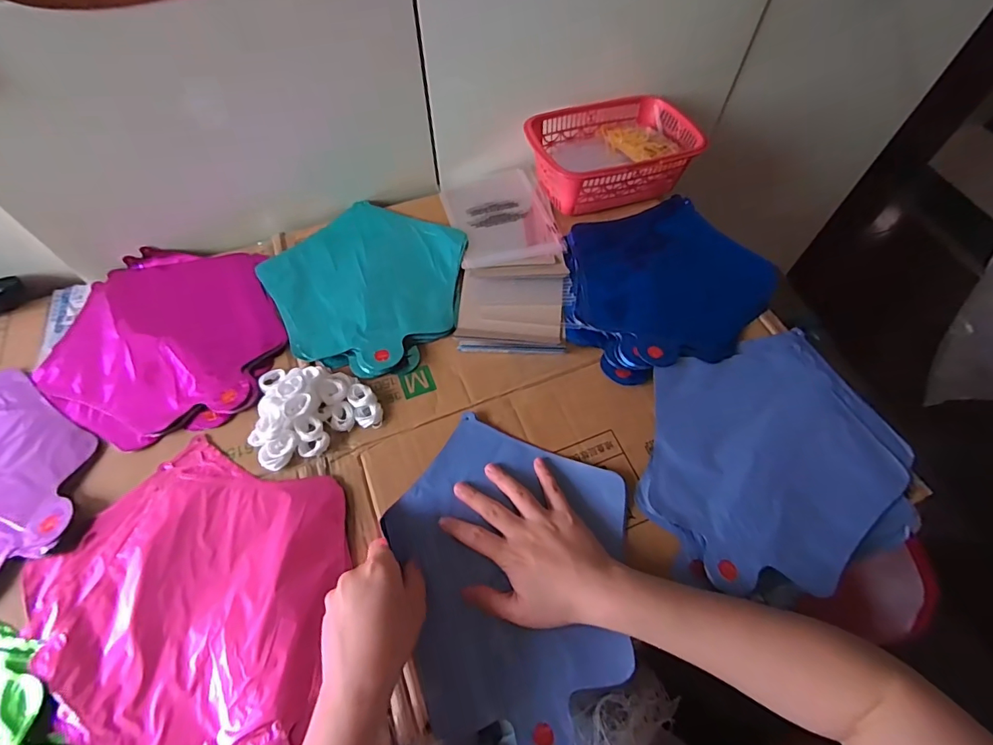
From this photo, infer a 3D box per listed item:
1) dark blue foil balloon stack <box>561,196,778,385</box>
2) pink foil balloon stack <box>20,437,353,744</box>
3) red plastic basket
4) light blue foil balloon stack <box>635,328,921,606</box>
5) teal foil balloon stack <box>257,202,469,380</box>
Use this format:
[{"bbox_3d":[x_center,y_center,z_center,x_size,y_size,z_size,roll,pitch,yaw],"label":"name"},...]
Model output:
[{"bbox_3d":[0.198,-0.113,0.562,0.254,0.015,0.238,-14,60,-8],"label":"dark blue foil balloon stack"},{"bbox_3d":[-0.251,0.188,0.379,0.246,0.008,0.241,11,60,7],"label":"pink foil balloon stack"},{"bbox_3d":[0.149,-0.297,0.628,0.215,0.067,0.159,-16,60,-9],"label":"red plastic basket"},{"bbox_3d":[0.257,0.081,0.451,0.256,0.034,0.221,-19,61,-11],"label":"light blue foil balloon stack"},{"bbox_3d":[-0.148,-0.111,0.553,0.233,0.014,0.229,37,66,20],"label":"teal foil balloon stack"}]

